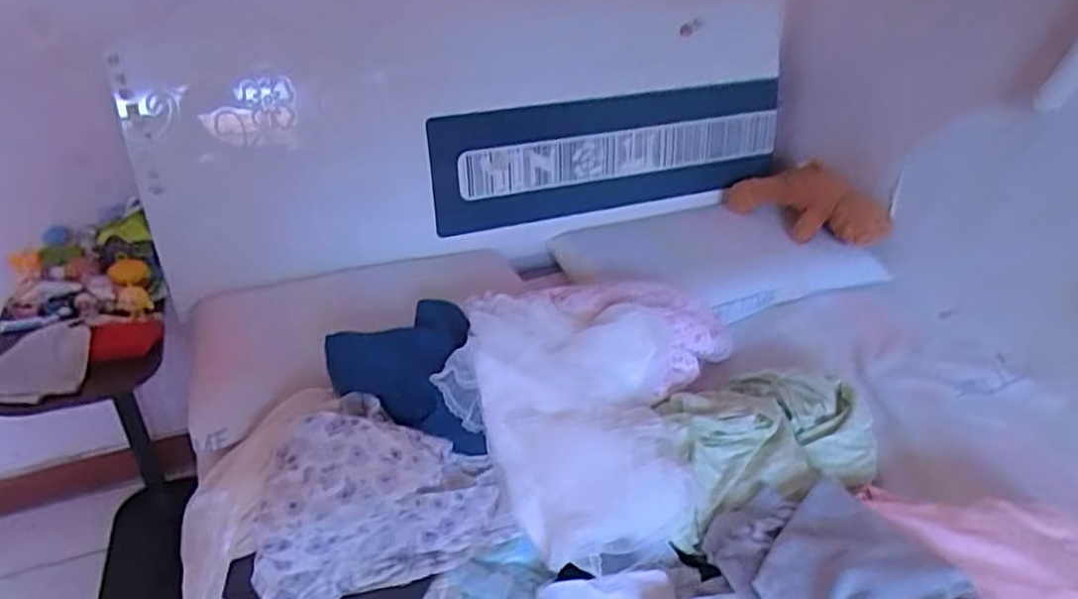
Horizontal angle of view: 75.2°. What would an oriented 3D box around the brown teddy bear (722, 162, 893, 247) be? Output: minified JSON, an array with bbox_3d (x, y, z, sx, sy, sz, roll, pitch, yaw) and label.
[{"bbox_3d":[0.616,-0.237,1.643,0.158,0.132,0.383,-27,42,-37],"label":"brown teddy bear"}]

